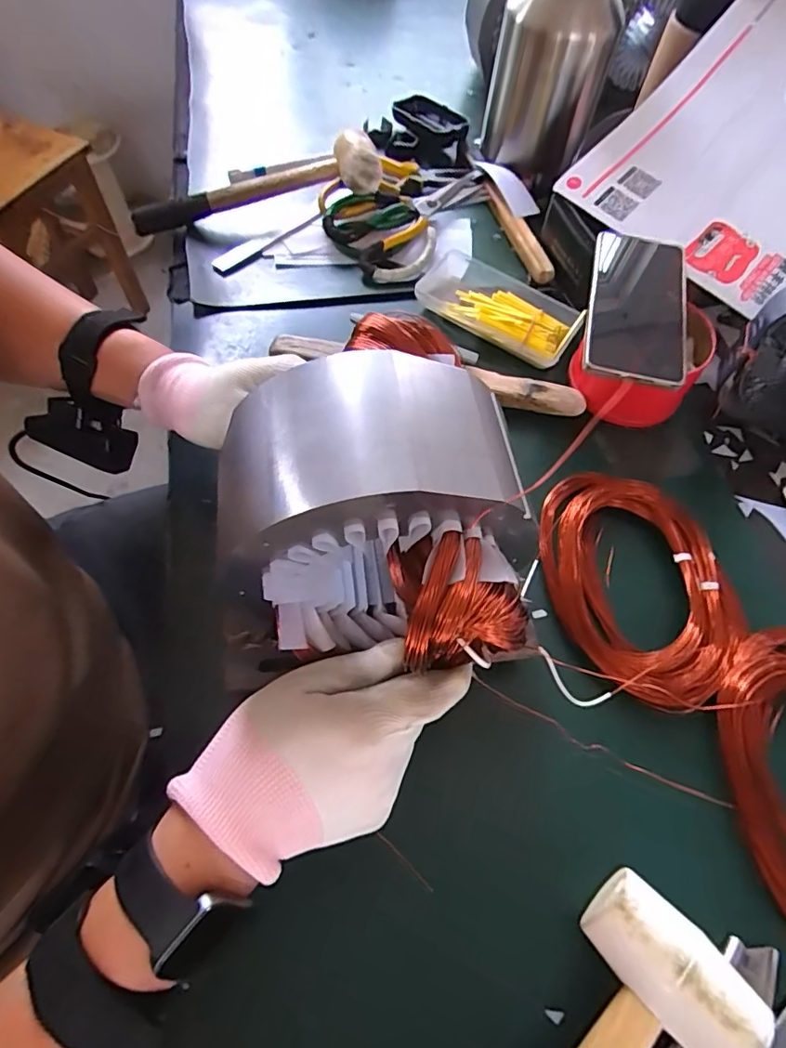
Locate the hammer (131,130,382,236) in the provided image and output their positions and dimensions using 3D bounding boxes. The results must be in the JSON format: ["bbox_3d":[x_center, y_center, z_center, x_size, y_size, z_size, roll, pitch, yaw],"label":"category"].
[{"bbox_3d":[-0.144,-0.358,0.552,0.256,0.064,0.061,-7,62,-7],"label":"hammer"}]

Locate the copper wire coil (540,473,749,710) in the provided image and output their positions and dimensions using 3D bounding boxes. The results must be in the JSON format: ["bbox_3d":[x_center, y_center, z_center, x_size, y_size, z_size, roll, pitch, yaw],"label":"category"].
[{"bbox_3d":[0.177,0.038,0.387,0.125,0.023,0.177,-22,65,-15],"label":"copper wire coil"}]

